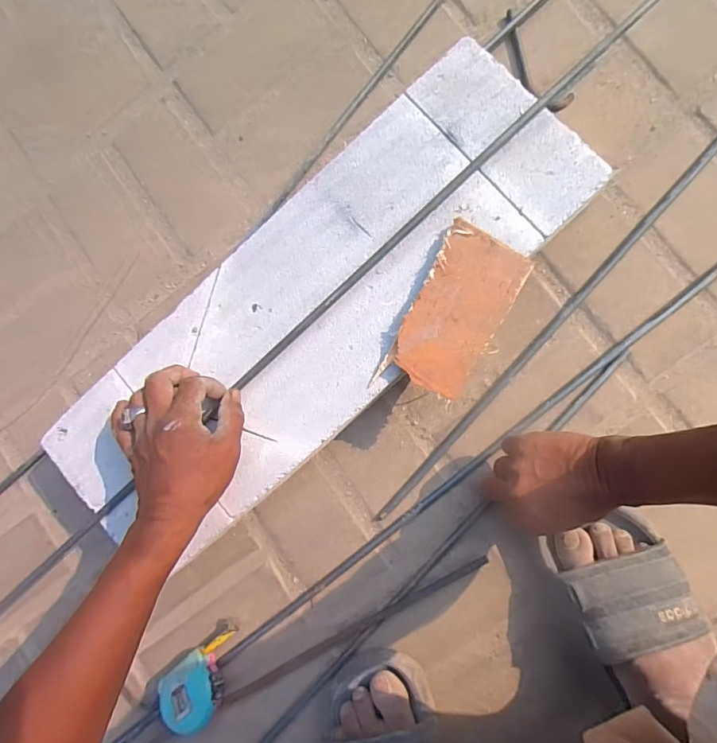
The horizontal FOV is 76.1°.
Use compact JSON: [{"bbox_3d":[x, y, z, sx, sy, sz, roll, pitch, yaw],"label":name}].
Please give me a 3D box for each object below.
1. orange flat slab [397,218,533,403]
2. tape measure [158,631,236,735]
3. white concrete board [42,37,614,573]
[{"bbox_3d":[0.094,-0.056,0.431,0.080,0.017,0.152,27,92,8],"label":"orange flat slab"},{"bbox_3d":[-0.169,0.336,0.493,0.087,0.050,0.061,-44,84,5],"label":"tape measure"},{"bbox_3d":[-0.048,-0.057,0.447,0.583,0.018,0.200,-41,84,4],"label":"white concrete board"}]

